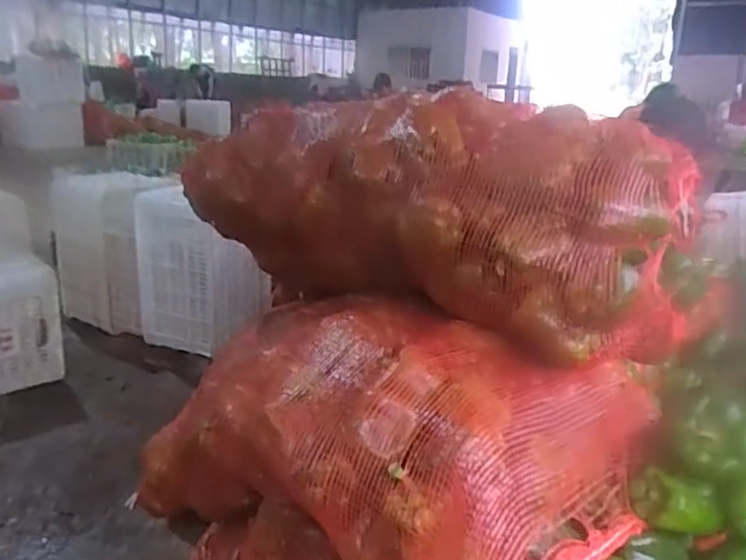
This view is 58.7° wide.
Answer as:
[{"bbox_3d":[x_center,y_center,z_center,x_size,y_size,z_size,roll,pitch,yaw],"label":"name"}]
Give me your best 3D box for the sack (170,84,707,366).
[{"bbox_3d":[0.064,-0.094,0.938,0.683,0.263,0.254,15,20,35],"label":"sack"}]

